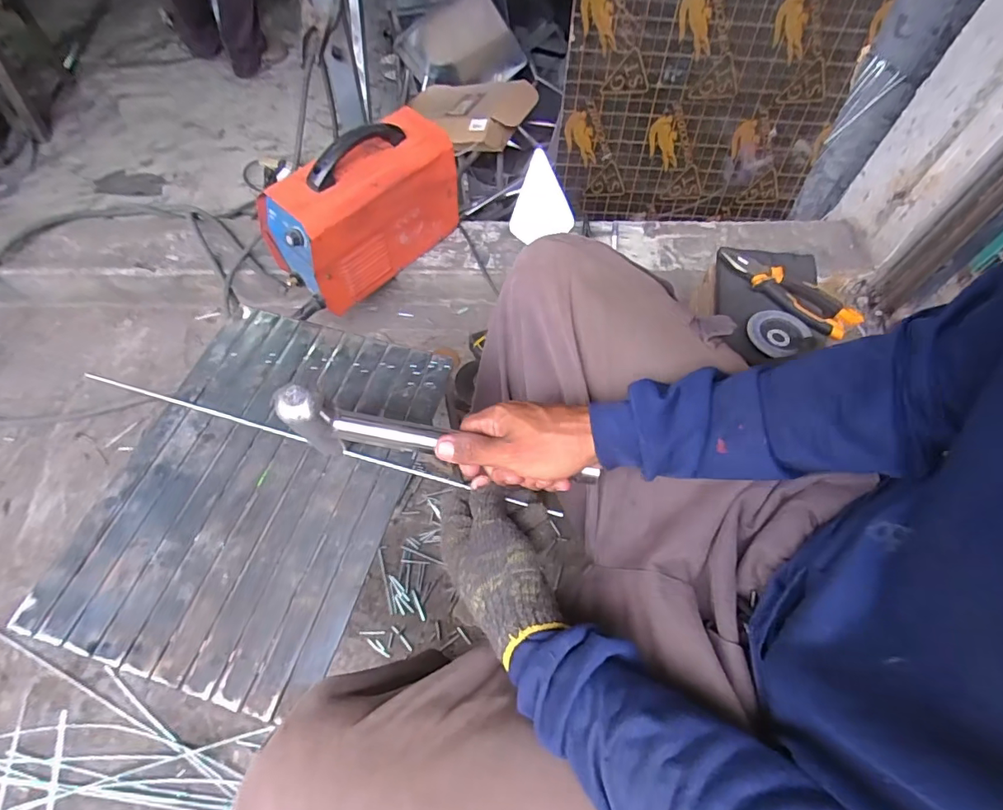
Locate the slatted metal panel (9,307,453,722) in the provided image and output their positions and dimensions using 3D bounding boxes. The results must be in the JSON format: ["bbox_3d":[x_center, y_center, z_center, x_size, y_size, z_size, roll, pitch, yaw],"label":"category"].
[{"bbox_3d":[-0.218,0.063,0.460,0.250,0.017,0.338,14,60,6],"label":"slatted metal panel"}]

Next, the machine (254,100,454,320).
[{"bbox_3d":[-0.243,-0.352,0.869,0.154,0.225,0.304,38,65,18],"label":"machine"}]

